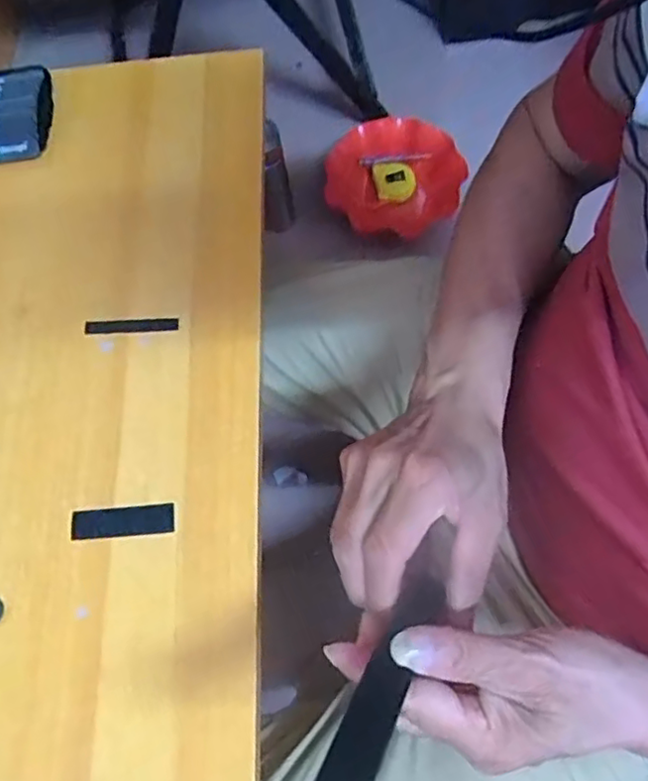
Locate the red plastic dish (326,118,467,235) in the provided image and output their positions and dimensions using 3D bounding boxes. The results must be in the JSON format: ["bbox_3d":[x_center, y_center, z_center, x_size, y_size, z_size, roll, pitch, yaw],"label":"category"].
[{"bbox_3d":[0.124,-0.373,1.087,0.235,0.022,0.190,1,99,-7],"label":"red plastic dish"}]

